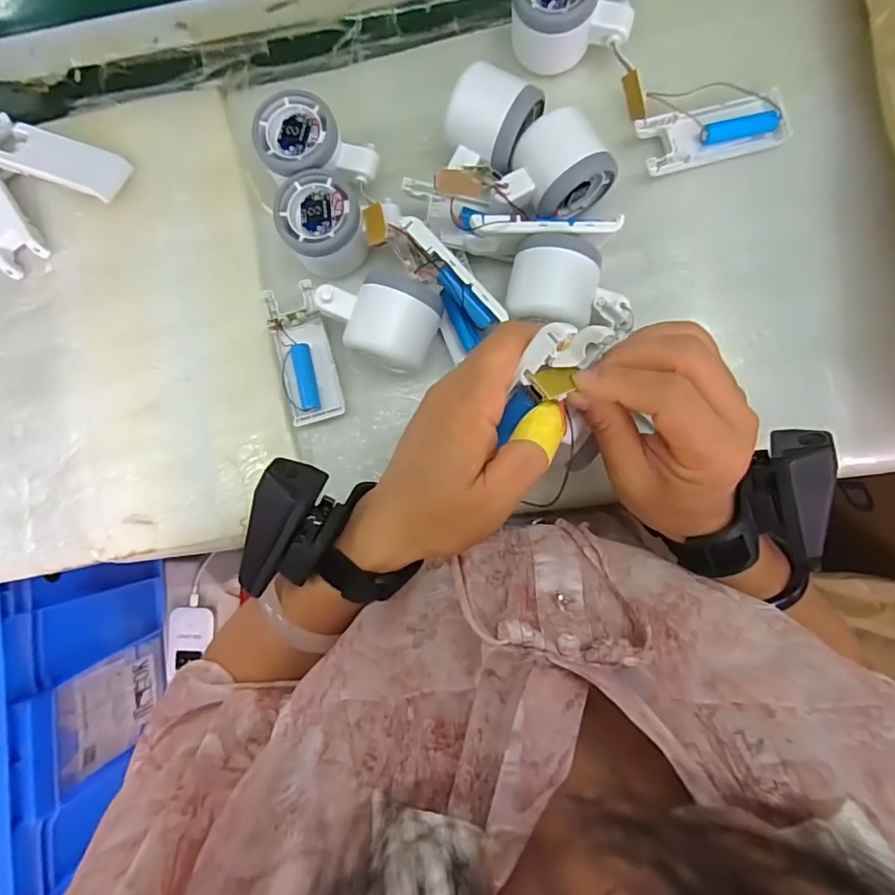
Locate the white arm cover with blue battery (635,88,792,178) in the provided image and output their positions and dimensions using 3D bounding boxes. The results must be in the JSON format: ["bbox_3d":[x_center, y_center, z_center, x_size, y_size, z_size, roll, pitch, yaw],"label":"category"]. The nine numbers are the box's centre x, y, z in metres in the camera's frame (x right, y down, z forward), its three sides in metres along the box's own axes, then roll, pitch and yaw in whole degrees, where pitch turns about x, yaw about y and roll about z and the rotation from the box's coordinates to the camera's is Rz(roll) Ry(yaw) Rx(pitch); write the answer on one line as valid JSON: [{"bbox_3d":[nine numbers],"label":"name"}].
[{"bbox_3d":[0.190,-0.226,0.378,0.101,0.017,0.039,-13,86,3],"label":"white arm cover with blue battery"}]

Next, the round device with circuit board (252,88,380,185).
[{"bbox_3d":[-0.093,-0.219,0.384,0.079,0.050,0.059,-8,86,3],"label":"round device with circuit board"}]

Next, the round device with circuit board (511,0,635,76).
[{"bbox_3d":[0.088,-0.312,0.375,0.080,0.055,0.054,-2,86,4],"label":"round device with circuit board"}]

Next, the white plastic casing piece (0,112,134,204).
[{"bbox_3d":[-0.305,-0.225,0.409,0.119,0.021,0.041,20,88,5],"label":"white plastic casing piece"}]

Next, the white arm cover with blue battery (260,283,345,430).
[{"bbox_3d":[-0.108,-0.070,0.386,0.039,0.017,0.102,-15,85,3],"label":"white arm cover with blue battery"}]

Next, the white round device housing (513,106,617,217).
[{"bbox_3d":[0.078,-0.195,0.368,0.055,0.045,0.058,-31,85,1],"label":"white round device housing"}]

